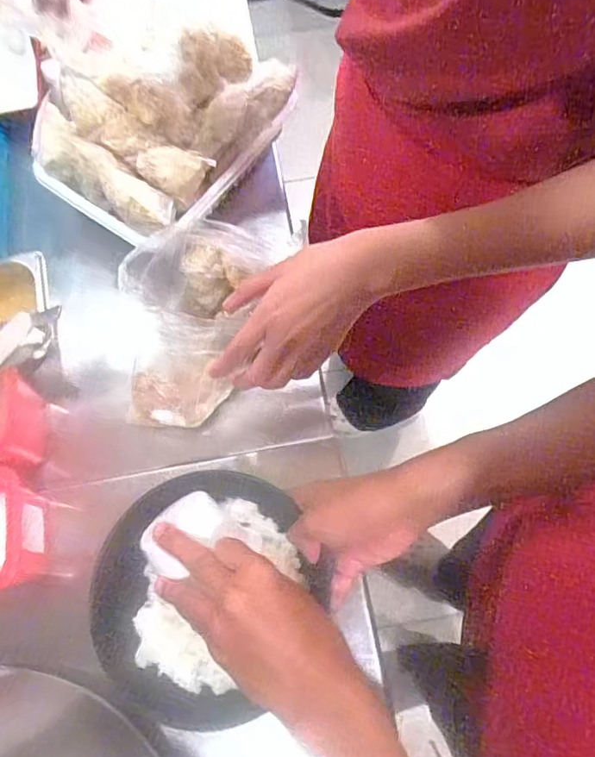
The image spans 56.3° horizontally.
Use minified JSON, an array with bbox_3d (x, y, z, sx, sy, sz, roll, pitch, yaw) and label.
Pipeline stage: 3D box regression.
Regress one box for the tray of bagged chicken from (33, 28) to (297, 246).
[{"bbox_3d":[-0.154,-0.282,0.571,0.229,0.089,0.242,31,73,13],"label":"tray of bagged chicken"}]

